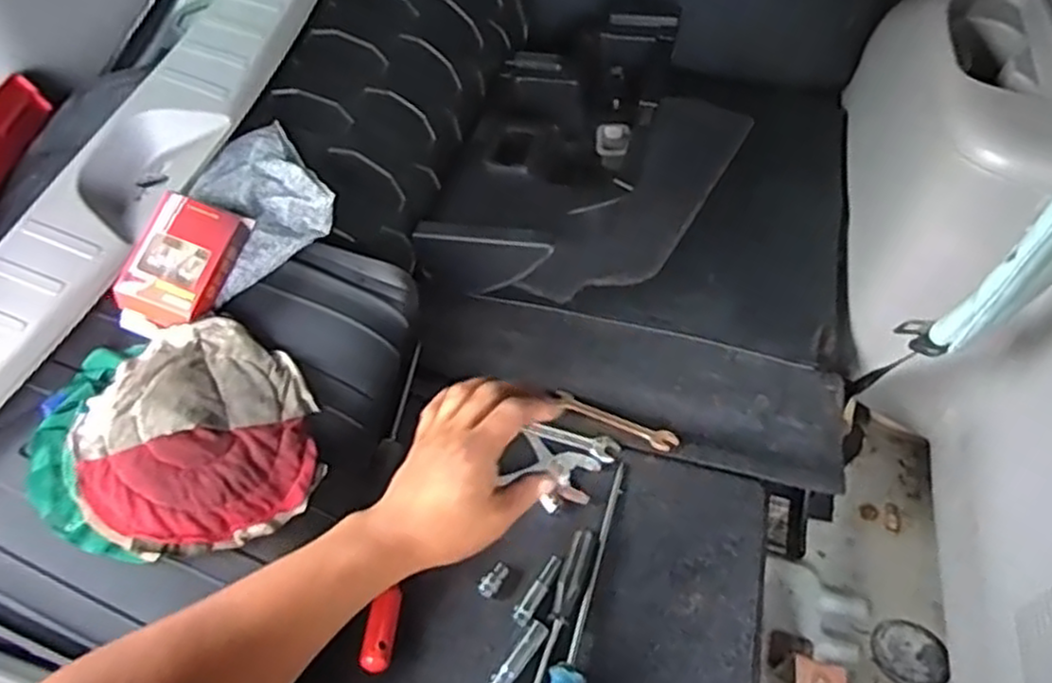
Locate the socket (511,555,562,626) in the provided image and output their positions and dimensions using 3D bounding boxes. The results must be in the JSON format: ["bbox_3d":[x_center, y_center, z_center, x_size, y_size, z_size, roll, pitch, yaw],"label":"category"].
[{"bbox_3d":[0.011,0.213,0.637,0.016,0.011,0.062,30,57,20],"label":"socket"}]

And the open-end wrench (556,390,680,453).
[{"bbox_3d":[0.090,0.081,0.755,0.131,0.007,0.027,19,39,20],"label":"open-end wrench"}]

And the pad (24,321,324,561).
[{"bbox_3d":[-0.272,0.073,0.571,0.202,0.026,0.177,-12,71,-9],"label":"pad"}]

